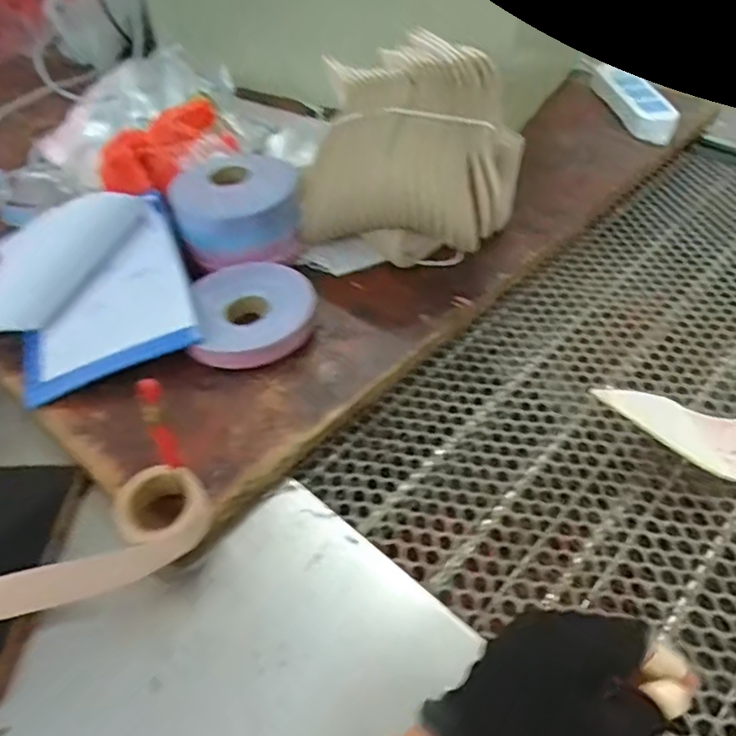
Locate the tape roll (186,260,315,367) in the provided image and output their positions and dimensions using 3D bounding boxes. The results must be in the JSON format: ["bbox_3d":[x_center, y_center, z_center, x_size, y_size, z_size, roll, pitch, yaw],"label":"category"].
[{"bbox_3d":[-0.096,-0.046,0.538,0.100,0.035,0.099,-7,46,-2],"label":"tape roll"}]

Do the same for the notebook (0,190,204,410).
[{"bbox_3d":[-0.253,-0.064,0.541,0.194,0.061,0.191,-20,48,-15],"label":"notebook"}]

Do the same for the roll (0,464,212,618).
[{"bbox_3d":[-0.191,0.128,0.391,0.199,0.048,0.056,-23,49,-18],"label":"roll"}]

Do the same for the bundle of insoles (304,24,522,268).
[{"bbox_3d":[0.045,-0.203,0.599,0.180,0.148,0.176,11,48,15],"label":"bundle of insoles"}]

